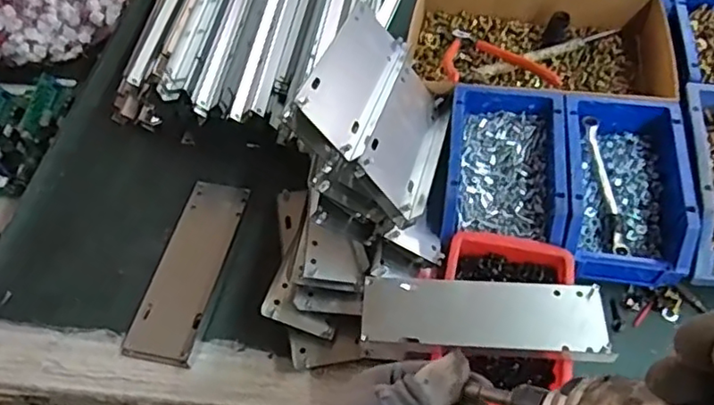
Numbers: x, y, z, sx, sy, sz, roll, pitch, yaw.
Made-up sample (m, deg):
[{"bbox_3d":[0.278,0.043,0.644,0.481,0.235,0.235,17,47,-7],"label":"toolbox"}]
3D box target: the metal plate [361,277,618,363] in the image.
[{"bbox_3d":[0.095,0.085,0.462,0.178,0.011,0.059,2,57,7],"label":"metal plate"}]

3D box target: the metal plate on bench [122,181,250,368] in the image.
[{"bbox_3d":[-0.149,0.056,0.554,0.064,0.009,0.184,3,53,17],"label":"metal plate on bench"}]

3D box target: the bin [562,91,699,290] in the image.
[{"bbox_3d":[0.234,-0.021,0.541,0.100,0.054,0.183,6,57,8],"label":"bin"}]

